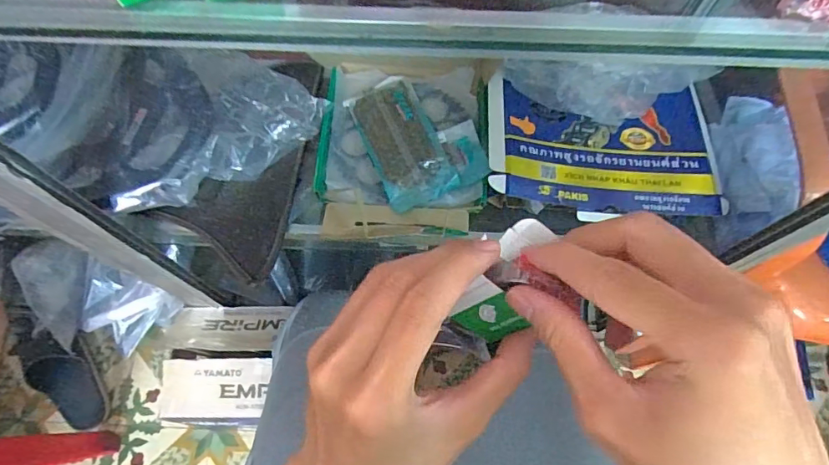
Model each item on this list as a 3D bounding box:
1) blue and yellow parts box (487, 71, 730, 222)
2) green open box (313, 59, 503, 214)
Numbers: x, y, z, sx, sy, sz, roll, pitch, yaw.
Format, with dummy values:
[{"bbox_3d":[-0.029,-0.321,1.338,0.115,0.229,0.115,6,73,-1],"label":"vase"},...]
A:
[{"bbox_3d":[0.244,-0.108,0.634,0.291,0.051,0.190,5,67,1],"label":"blue and yellow parts box"},{"bbox_3d":[-0.015,-0.139,0.668,0.232,0.045,0.231,6,67,2],"label":"green open box"}]

